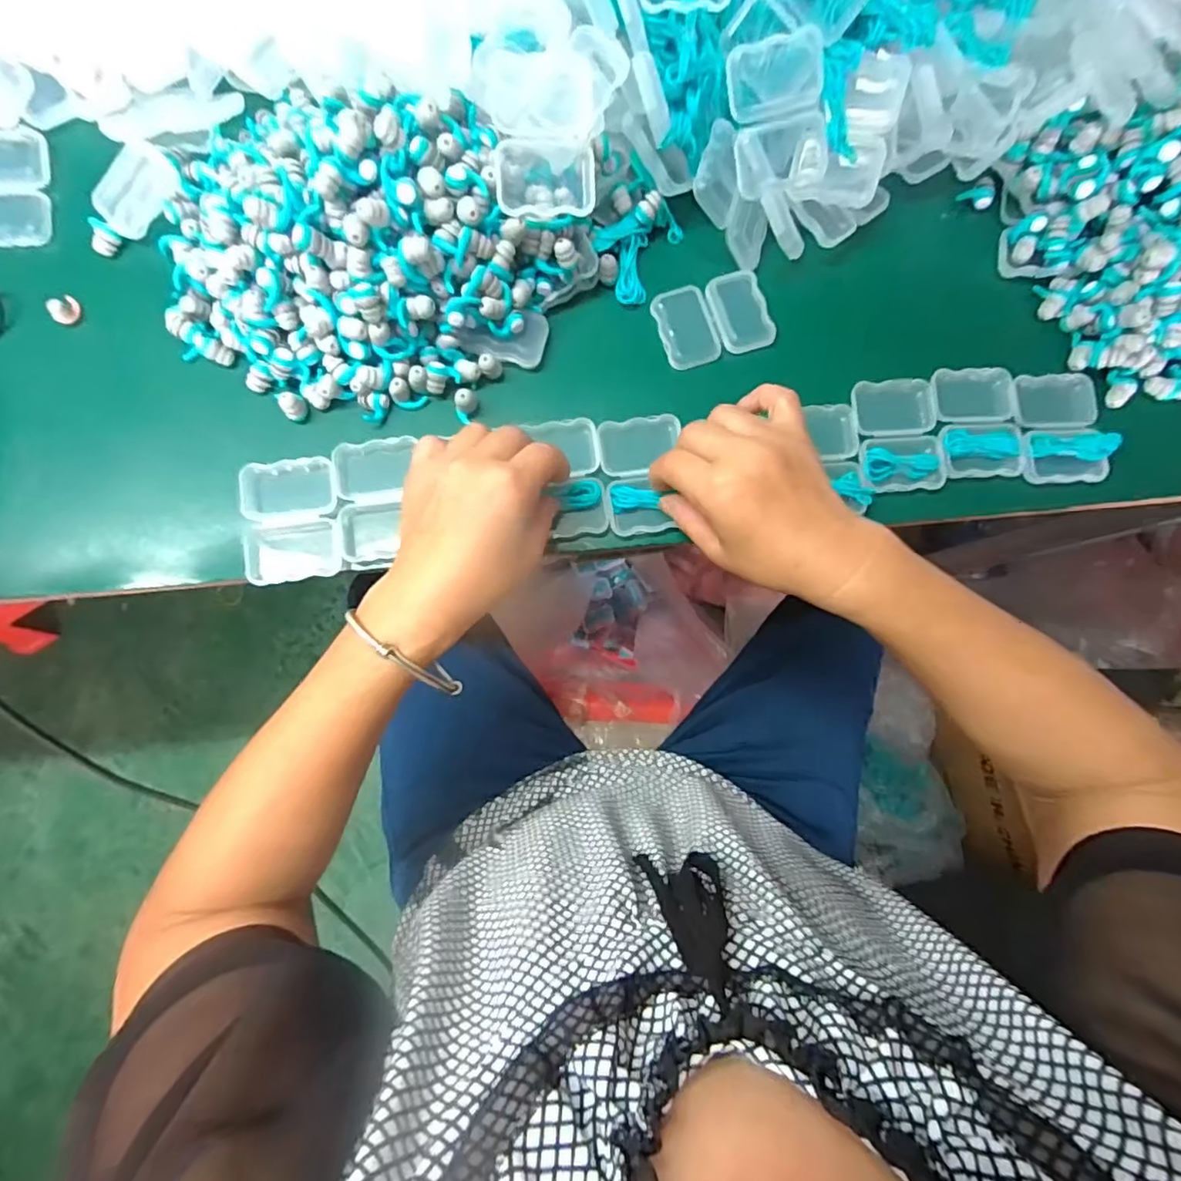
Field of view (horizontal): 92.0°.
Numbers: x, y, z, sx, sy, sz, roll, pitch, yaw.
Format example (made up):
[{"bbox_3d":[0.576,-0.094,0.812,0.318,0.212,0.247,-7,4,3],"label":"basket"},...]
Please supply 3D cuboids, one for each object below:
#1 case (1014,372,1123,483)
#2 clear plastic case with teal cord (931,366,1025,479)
[{"bbox_3d":[0.322,-0.113,0.385,0.057,0.016,0.076,1,83,-3],"label":"case"},{"bbox_3d":[0.268,-0.116,0.393,0.060,0.012,0.078,-1,83,-3],"label":"clear plastic case with teal cord"}]

